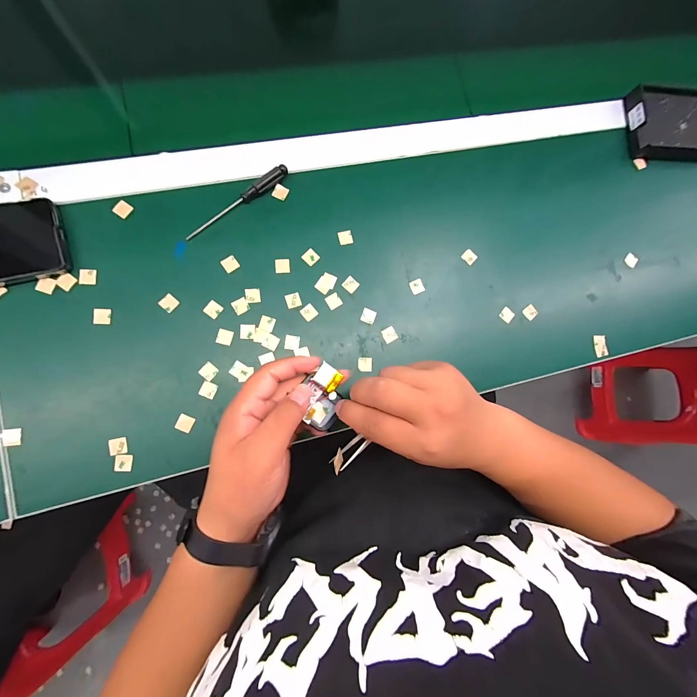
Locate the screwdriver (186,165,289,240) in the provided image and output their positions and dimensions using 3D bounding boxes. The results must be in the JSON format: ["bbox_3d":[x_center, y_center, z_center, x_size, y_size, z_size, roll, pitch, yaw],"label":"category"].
[{"bbox_3d":[-0.121,-0.161,0.328,0.131,0.014,0.011,-39,90,-10],"label":"screwdriver"}]

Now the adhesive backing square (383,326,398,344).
[{"bbox_3d":[0.047,-0.015,0.341,0.016,0.004,0.015,-31,88,-7],"label":"adhesive backing square"}]

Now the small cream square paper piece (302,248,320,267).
[{"bbox_3d":[-0.042,-0.103,0.337,0.015,0.004,0.017,40,81,-1],"label":"small cream square paper piece"}]

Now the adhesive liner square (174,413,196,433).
[{"bbox_3d":[-0.166,0.076,0.303,0.016,0.004,0.016,26,81,-4],"label":"adhesive liner square"}]

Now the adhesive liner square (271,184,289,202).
[{"bbox_3d":[-0.077,-0.178,0.340,0.016,0.004,0.016,24,81,-4],"label":"adhesive liner square"}]

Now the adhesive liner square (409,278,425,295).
[{"bbox_3d":[0.081,-0.073,0.352,0.017,0.004,0.016,-24,84,-7],"label":"adhesive liner square"}]

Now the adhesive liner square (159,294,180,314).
[{"bbox_3d":[-0.189,-0.048,0.315,0.016,0.004,0.016,40,76,-9],"label":"adhesive liner square"}]

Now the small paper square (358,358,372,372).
[{"bbox_3d":[0.019,0.018,0.334,0.016,0.004,0.016,2,79,-6],"label":"small paper square"}]

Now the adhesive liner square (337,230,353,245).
[{"bbox_3d":[-0.003,-0.128,0.347,0.016,0.004,0.016,-13,88,-9],"label":"adhesive liner square"}]

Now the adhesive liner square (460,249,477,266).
[{"bbox_3d":[0.147,-0.111,0.362,0.017,0.004,0.016,42,90,0],"label":"adhesive liner square"}]

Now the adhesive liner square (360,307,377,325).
[{"bbox_3d":[0.023,-0.037,0.340,0.016,0.004,0.016,21,83,-4],"label":"adhesive liner square"}]

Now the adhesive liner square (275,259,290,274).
[{"bbox_3d":[-0.074,-0.092,0.334,0.016,0.004,0.016,-3,87,-9],"label":"adhesive liner square"}]

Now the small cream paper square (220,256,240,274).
[{"bbox_3d":[-0.129,-0.092,0.326,0.017,0.004,0.015,-40,96,-18],"label":"small cream paper square"}]

